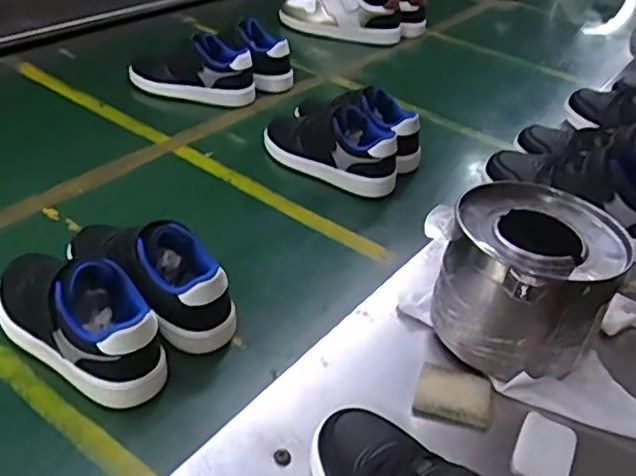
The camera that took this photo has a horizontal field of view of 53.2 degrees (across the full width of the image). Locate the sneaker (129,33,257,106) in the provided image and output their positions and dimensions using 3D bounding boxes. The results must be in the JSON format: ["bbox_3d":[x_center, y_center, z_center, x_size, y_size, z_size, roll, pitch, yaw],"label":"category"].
[{"bbox_3d":[-0.189,-0.254,0.948,0.190,0.082,0.070,6,37,-3],"label":"sneaker"}]

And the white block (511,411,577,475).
[{"bbox_3d":[0.177,0.165,0.494,0.042,0.013,0.064,21,37,19],"label":"white block"}]

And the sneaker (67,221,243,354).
[{"bbox_3d":[-0.150,0.027,0.574,0.183,0.085,0.065,35,46,14],"label":"sneaker"}]

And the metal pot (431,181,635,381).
[{"bbox_3d":[0.177,0.041,0.551,0.137,0.124,0.145,5,35,-4],"label":"metal pot"}]

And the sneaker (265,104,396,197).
[{"bbox_3d":[0.014,-0.126,0.820,0.187,0.089,0.080,25,40,21],"label":"sneaker"}]

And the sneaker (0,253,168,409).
[{"bbox_3d":[-0.201,0.055,0.539,0.181,0.088,0.085,27,41,23],"label":"sneaker"}]

